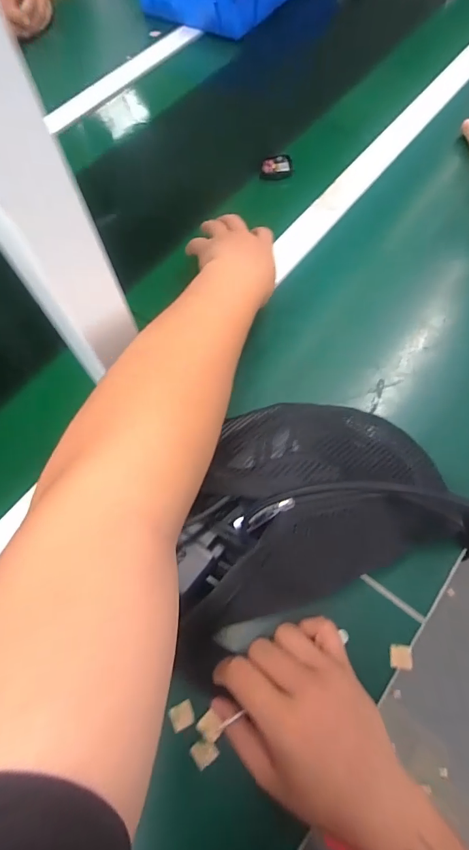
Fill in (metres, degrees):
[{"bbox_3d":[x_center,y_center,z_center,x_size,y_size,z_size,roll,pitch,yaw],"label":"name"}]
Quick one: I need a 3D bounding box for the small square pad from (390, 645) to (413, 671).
[{"bbox_3d":[0.129,0.180,0.320,0.016,0.004,0.016,4,66,4],"label":"small square pad"}]

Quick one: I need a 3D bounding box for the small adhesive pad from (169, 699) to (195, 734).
[{"bbox_3d":[-0.039,0.218,0.310,0.017,0.004,0.017,-27,67,-9],"label":"small adhesive pad"}]

